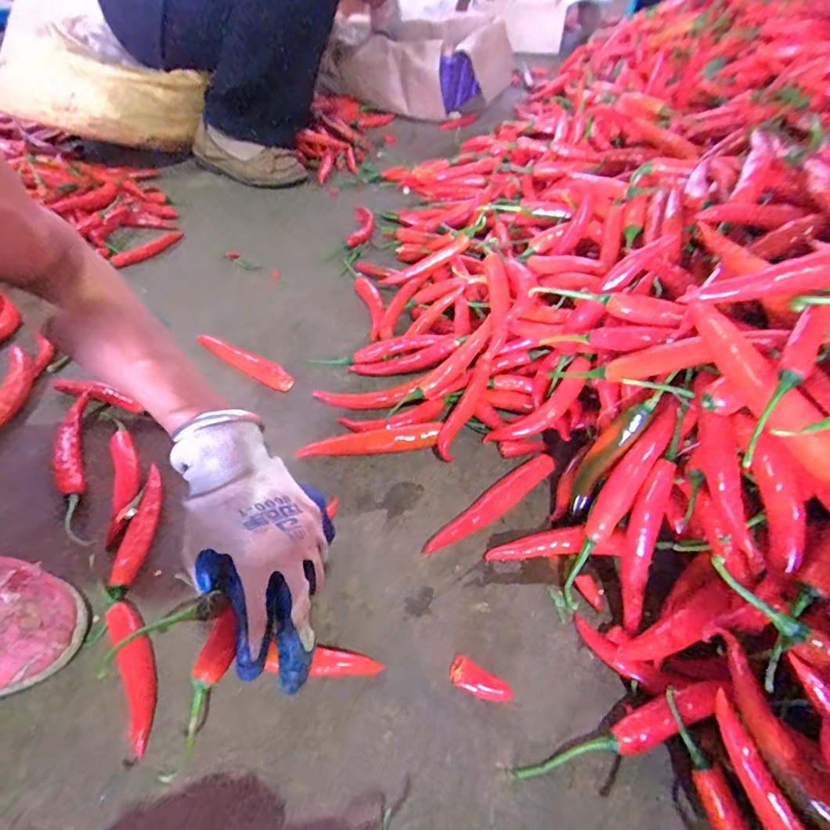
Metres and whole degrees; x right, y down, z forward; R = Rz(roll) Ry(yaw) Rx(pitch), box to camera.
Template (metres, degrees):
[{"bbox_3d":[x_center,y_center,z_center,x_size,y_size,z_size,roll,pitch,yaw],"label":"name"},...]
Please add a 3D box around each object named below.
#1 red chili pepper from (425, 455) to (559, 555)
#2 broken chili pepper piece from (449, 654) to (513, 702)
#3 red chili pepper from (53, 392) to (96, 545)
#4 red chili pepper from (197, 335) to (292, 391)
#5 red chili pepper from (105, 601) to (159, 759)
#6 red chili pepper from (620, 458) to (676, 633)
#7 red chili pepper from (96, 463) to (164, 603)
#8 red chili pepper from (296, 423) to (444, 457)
[{"bbox_3d":[0.065,0.075,0.413,0.136,0.021,0.023,-29,53,-25],"label":"red chili pepper"},{"bbox_3d":[0.042,0.179,0.323,0.042,0.011,0.018,26,51,21],"label":"broken chili pepper piece"},{"bbox_3d":[-0.309,0.048,0.439,0.028,0.017,0.174,-18,50,-17],"label":"red chili pepper"},{"bbox_3d":[-0.188,-0.057,0.539,0.134,0.020,0.021,27,52,22],"label":"red chili pepper"},{"bbox_3d":[-0.189,0.172,0.328,0.022,0.016,0.096,-23,51,-21],"label":"red chili pepper"},{"bbox_3d":[0.164,0.091,0.350,0.021,0.019,0.117,13,89,11],"label":"red chili pepper"},{"bbox_3d":[-0.229,0.092,0.397,0.025,0.013,0.119,2,47,1],"label":"red chili pepper"},{"bbox_3d":[-0.043,0.025,0.462,0.134,0.019,0.021,-4,47,-5],"label":"red chili pepper"}]

